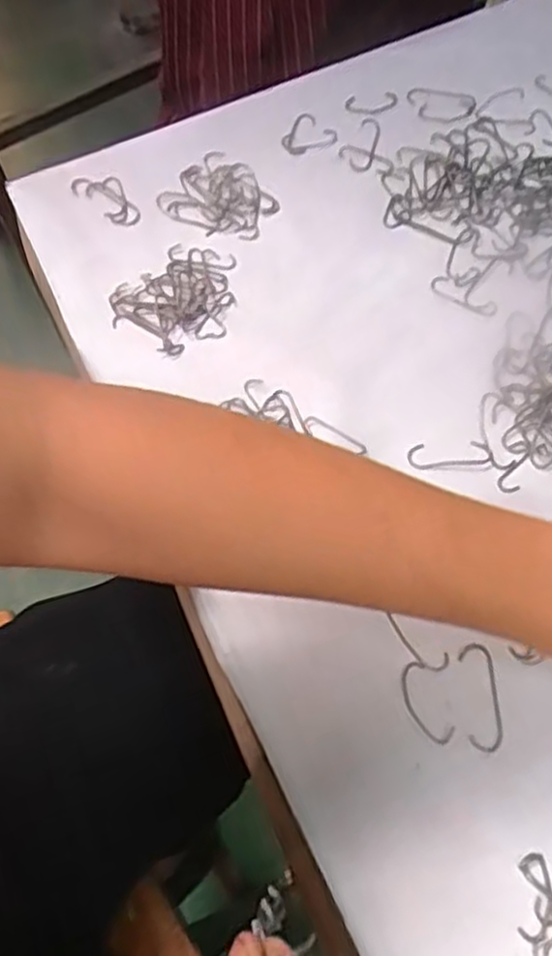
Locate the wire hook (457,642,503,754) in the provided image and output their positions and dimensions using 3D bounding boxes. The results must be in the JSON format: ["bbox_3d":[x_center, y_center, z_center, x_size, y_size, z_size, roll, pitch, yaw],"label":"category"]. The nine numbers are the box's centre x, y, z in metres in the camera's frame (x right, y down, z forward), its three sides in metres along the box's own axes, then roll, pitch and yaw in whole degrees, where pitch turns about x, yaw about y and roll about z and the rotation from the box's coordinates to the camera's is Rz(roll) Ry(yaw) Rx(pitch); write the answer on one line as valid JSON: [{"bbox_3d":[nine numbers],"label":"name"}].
[{"bbox_3d":[0.096,0.102,0.351,0.016,0.004,0.049,-3,65,1],"label":"wire hook"}]

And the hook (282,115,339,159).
[{"bbox_3d":[0.021,-0.231,0.513,0.031,0.007,0.034,-1,65,2],"label":"hook"}]

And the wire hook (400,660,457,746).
[{"bbox_3d":[0.069,0.104,0.348,0.016,0.004,0.039,-22,66,-8],"label":"wire hook"}]

